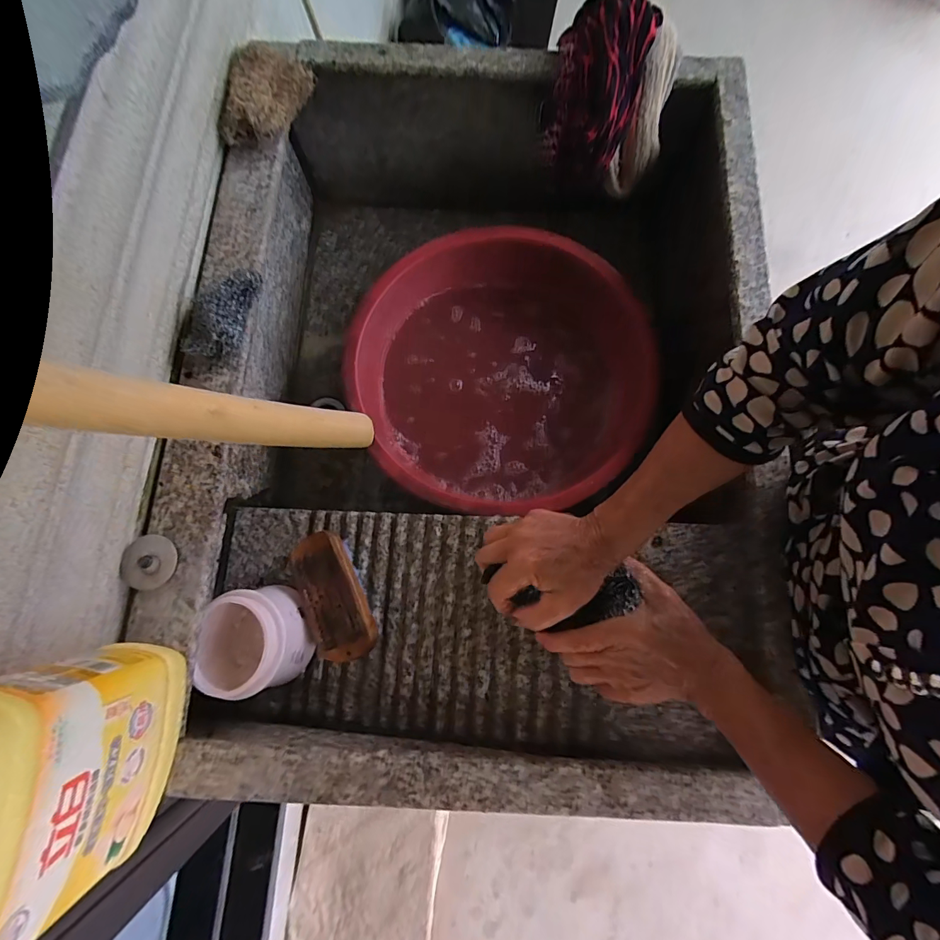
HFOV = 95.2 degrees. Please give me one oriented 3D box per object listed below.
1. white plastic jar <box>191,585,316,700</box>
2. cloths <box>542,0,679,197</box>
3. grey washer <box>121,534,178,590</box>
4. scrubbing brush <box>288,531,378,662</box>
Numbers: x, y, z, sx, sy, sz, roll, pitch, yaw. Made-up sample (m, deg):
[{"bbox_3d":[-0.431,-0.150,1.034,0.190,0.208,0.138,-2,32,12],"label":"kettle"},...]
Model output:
[{"bbox_3d":[-0.211,0.167,0.421,0.093,0.092,0.092,0,77,-1],"label":"white plastic jar"},{"bbox_3d":[0.164,-0.430,0.503,0.146,0.139,0.137,14,78,2],"label":"cloths"},{"bbox_3d":[-0.282,0.080,0.375,0.045,0.009,0.046,0,77,-1],"label":"grey washer"},{"bbox_3d":[-0.143,0.130,0.440,0.070,0.046,0.126,-28,80,-7],"label":"scrubbing brush"}]

